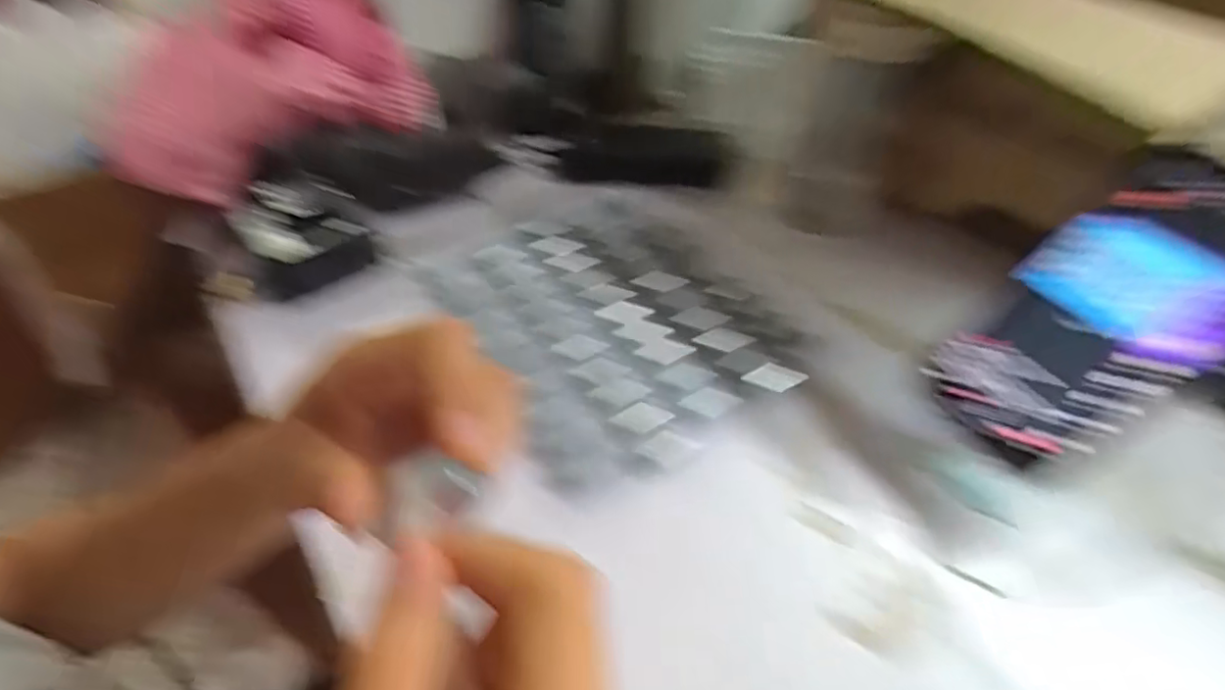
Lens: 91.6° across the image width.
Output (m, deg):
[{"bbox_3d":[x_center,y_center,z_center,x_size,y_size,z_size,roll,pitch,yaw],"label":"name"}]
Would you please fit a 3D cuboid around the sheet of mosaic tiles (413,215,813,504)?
[{"bbox_3d":[-0.001,-0.020,0.421,0.195,0.008,0.239,-24,52,-21],"label":"sheet of mosaic tiles"}]

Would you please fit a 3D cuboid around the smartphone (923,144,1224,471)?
[{"bbox_3d":[0.249,-0.014,0.301,0.167,0.014,0.086,-51,54,15],"label":"smartphone"}]

